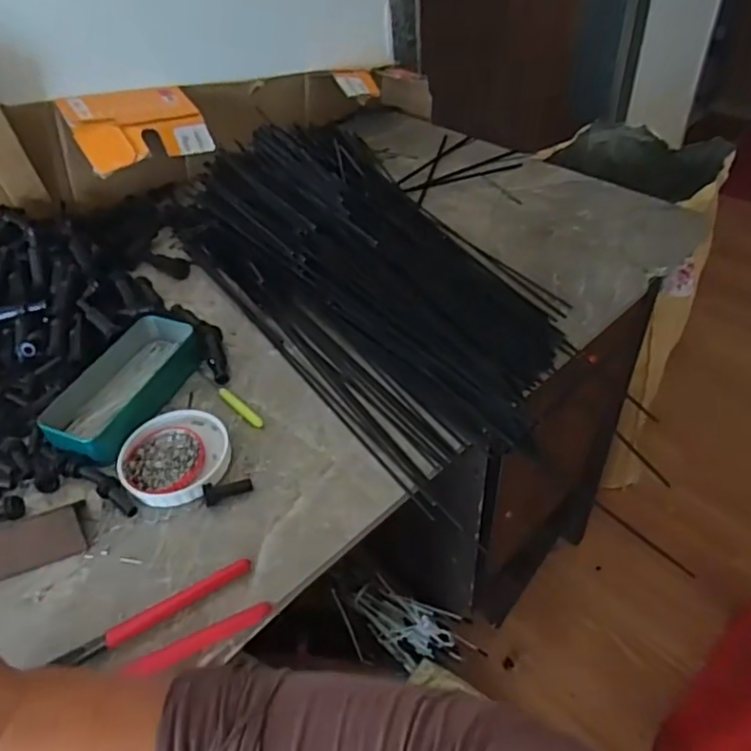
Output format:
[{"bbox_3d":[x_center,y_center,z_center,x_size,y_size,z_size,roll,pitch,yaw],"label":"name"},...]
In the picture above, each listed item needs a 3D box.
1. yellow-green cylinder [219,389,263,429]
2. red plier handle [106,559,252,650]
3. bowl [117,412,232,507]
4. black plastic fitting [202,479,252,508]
[{"bbox_3d":[-0.121,0.030,0.549,0.009,0.010,0.057,-37,52,-28],"label":"yellow-green cylinder"},{"bbox_3d":[-0.132,0.154,0.419,0.100,0.012,0.010,-27,48,-20],"label":"red plier handle"},{"bbox_3d":[-0.168,0.067,0.519,0.088,0.016,0.095,-3,44,3],"label":"bowl"},{"bbox_3d":[-0.116,0.089,0.481,0.037,0.016,0.014,-20,46,-14],"label":"black plastic fitting"}]

